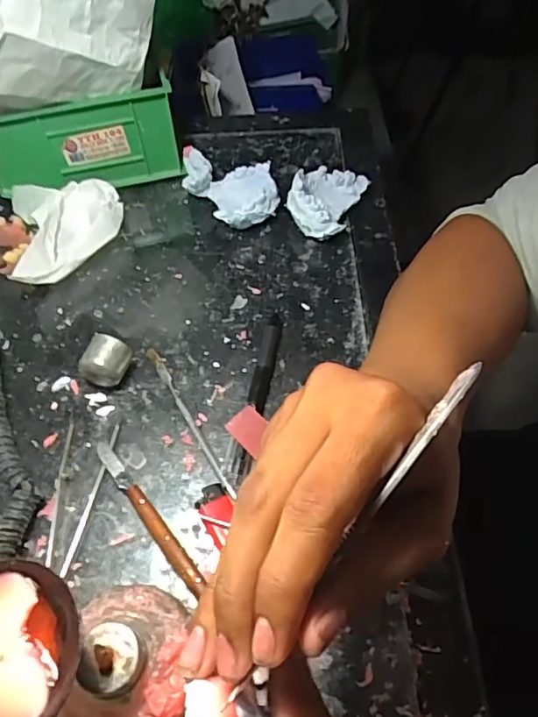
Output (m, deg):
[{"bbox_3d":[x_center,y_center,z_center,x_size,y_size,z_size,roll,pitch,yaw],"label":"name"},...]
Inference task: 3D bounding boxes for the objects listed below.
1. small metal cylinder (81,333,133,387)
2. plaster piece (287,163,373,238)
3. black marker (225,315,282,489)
[{"bbox_3d":[-0.115,0.004,0.396,0.027,0.032,0.028,12,57,10],"label":"small metal cylinder"},{"bbox_3d":[0.047,-0.137,0.481,0.054,0.040,0.069,21,59,16],"label":"plaster piece"},{"bbox_3d":[-0.008,0.024,0.386,0.014,0.012,0.135,8,56,8],"label":"black marker"}]

